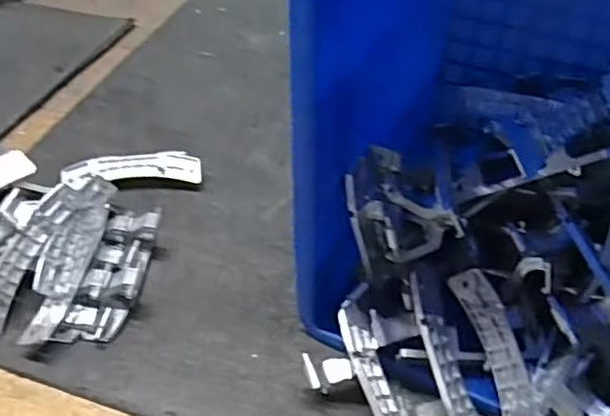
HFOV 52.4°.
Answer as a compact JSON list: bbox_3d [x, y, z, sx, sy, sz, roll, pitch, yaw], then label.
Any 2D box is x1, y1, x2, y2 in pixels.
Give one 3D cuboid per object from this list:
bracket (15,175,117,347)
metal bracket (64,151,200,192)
[{"bbox_3d":[-0.224,0.040,0.607,0.052,0.049,0.212,4,45,5],"label":"bracket"},{"bbox_3d":[-0.196,-0.045,0.706,0.153,0.017,0.037,-5,45,-4],"label":"metal bracket"}]

